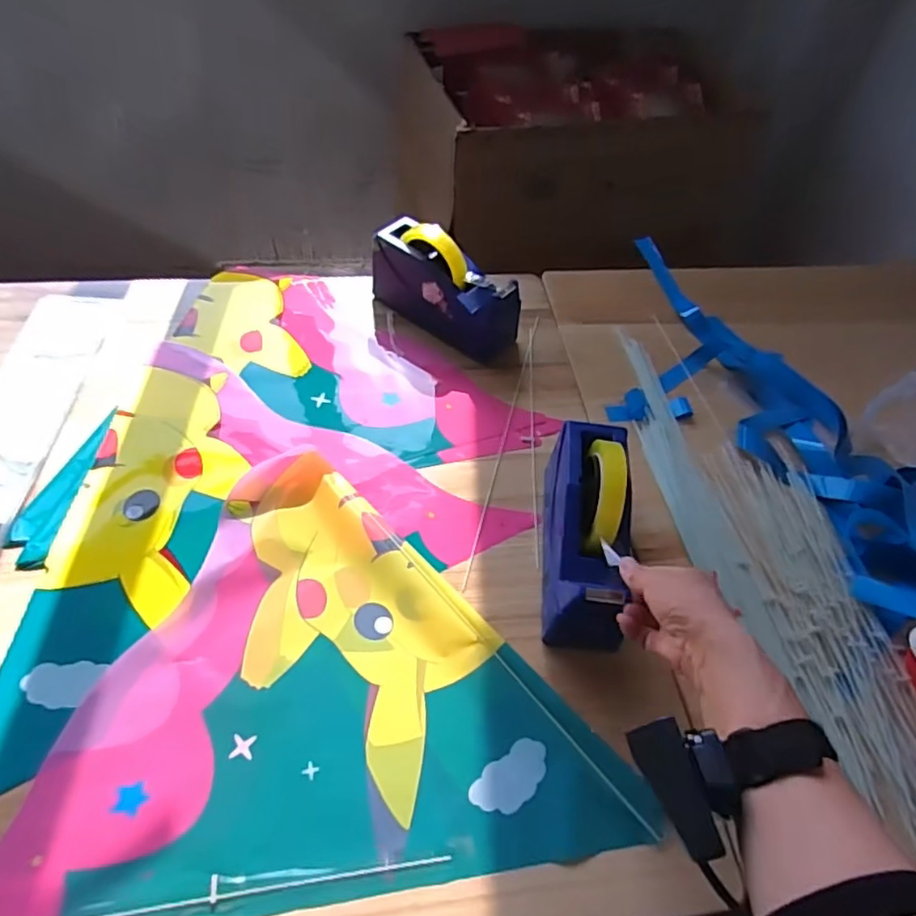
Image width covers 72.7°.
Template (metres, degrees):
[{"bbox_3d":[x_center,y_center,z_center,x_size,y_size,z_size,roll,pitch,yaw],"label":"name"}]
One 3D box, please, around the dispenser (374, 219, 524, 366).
[{"bbox_3d":[-0.019,-0.215,0.794,0.208,0.108,0.074,32,56,18],"label":"dispenser"}]

